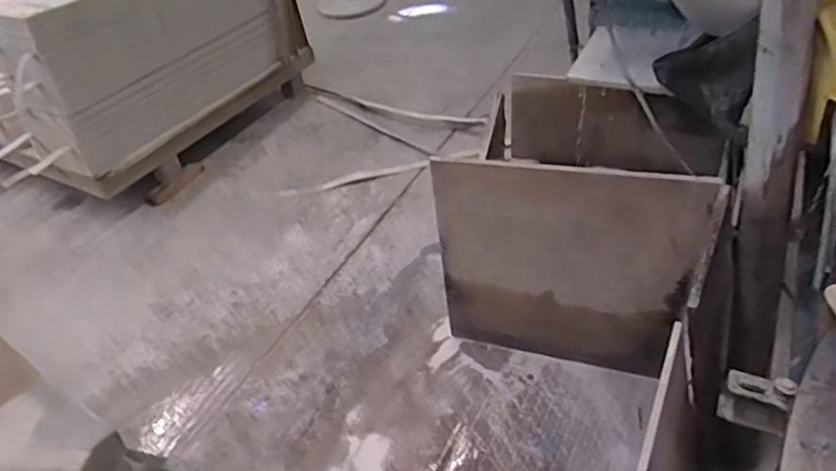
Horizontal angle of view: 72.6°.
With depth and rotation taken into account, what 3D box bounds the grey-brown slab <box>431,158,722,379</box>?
[{"bbox_3d":[0.312,0.080,1.288,0.541,0.587,0.023,9,44,18],"label":"grey-brown slab"}]

